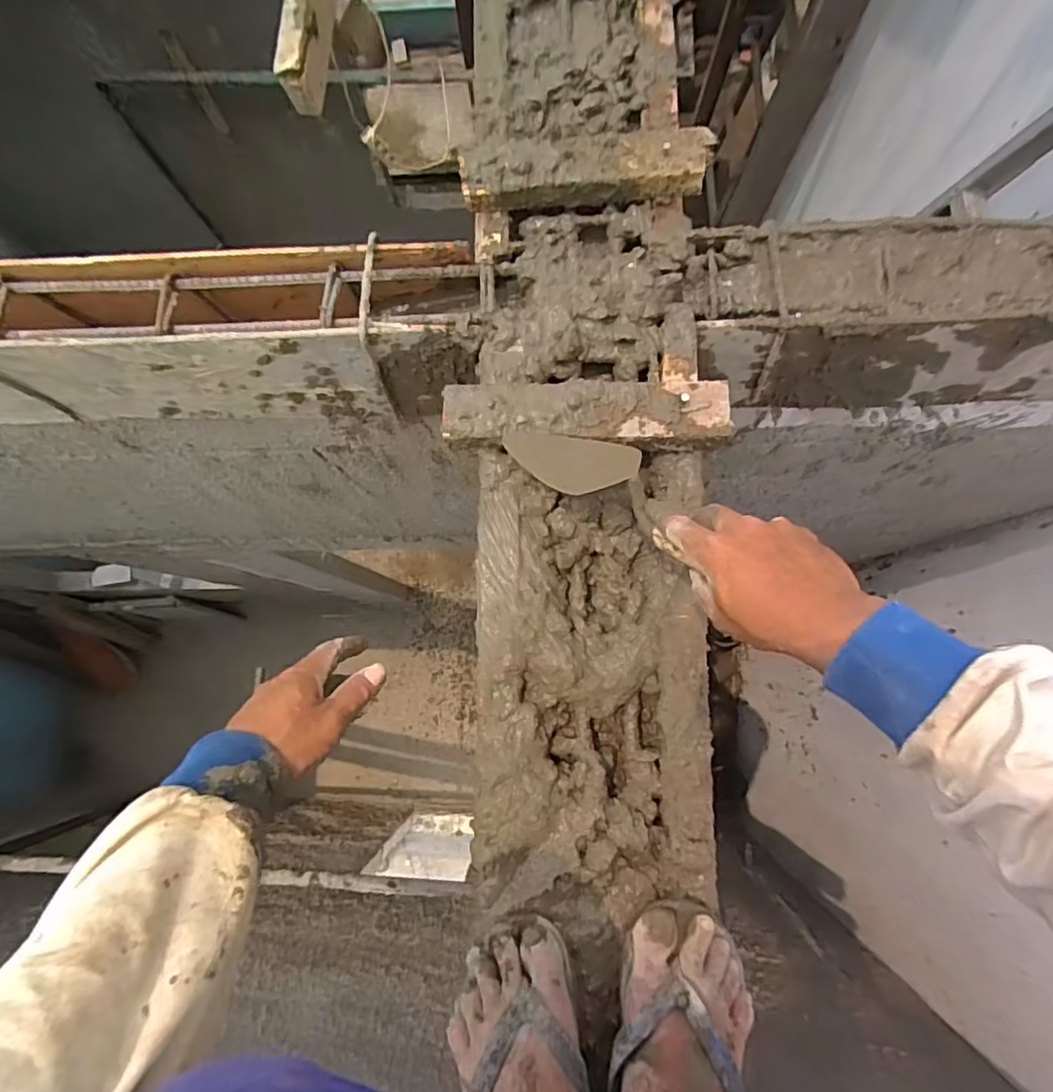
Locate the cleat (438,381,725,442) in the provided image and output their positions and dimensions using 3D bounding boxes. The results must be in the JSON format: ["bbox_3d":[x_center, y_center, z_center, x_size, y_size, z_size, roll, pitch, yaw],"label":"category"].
[{"bbox_3d":[0.053,-0.129,0.577,0.264,0.024,0.057,0,81,2],"label":"cleat"}]

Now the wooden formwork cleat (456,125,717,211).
[{"bbox_3d":[0.059,-0.393,0.635,0.251,0.035,0.060,-1,81,2],"label":"wooden formwork cleat"}]

